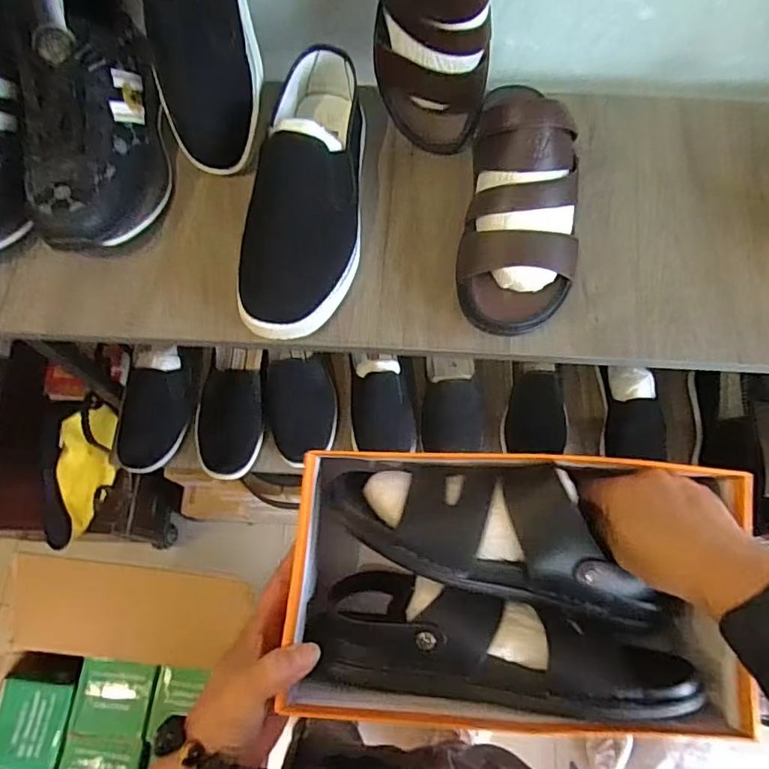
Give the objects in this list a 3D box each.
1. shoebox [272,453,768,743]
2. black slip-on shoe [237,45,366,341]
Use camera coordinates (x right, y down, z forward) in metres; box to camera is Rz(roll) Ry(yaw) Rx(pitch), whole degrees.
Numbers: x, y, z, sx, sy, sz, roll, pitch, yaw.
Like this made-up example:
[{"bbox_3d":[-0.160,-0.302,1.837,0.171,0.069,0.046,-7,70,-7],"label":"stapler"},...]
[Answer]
[{"bbox_3d":[0.090,0.156,0.411,0.297,0.125,0.186,5,70,1],"label":"shoebox"},{"bbox_3d":[-0.061,-0.171,0.462,0.087,0.073,0.260,10,71,2],"label":"black slip-on shoe"}]

